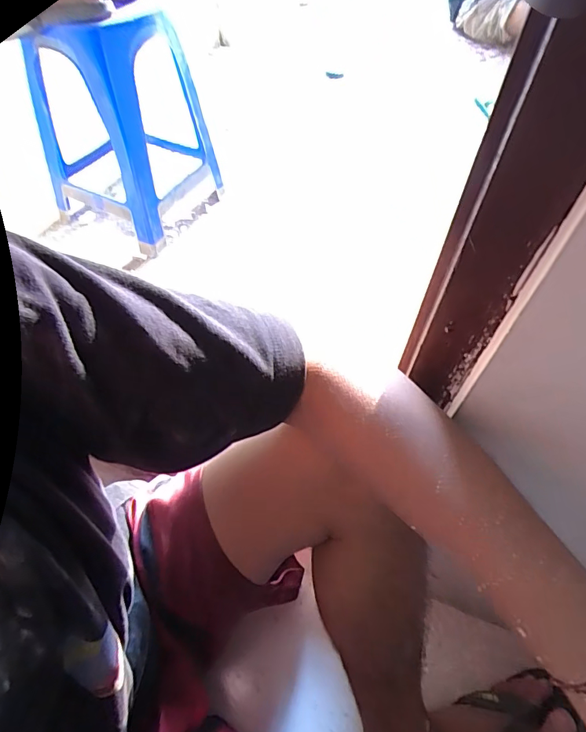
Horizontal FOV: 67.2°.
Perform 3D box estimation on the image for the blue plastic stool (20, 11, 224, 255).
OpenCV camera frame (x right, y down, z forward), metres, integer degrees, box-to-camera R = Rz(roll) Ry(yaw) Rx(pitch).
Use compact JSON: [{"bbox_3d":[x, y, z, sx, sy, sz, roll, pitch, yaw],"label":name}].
[{"bbox_3d":[-0.399,-0.622,1.082,0.309,0.420,0.331,21,56,13],"label":"blue plastic stool"}]

